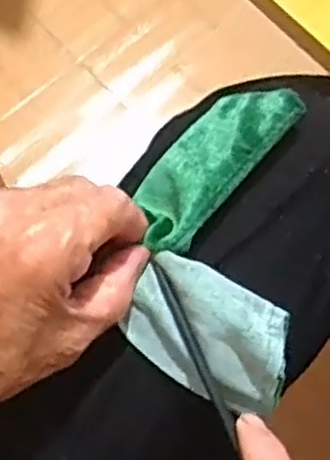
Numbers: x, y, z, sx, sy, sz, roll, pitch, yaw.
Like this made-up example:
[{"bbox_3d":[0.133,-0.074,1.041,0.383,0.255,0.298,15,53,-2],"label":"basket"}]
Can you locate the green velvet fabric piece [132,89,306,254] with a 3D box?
[{"bbox_3d":[0.019,-0.033,0.348,0.095,0.009,0.050,-51,44,-8],"label":"green velvet fabric piece"}]

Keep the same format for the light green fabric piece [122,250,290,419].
[{"bbox_3d":[0.022,0.048,0.326,0.076,0.015,0.050,29,93,5],"label":"light green fabric piece"}]

